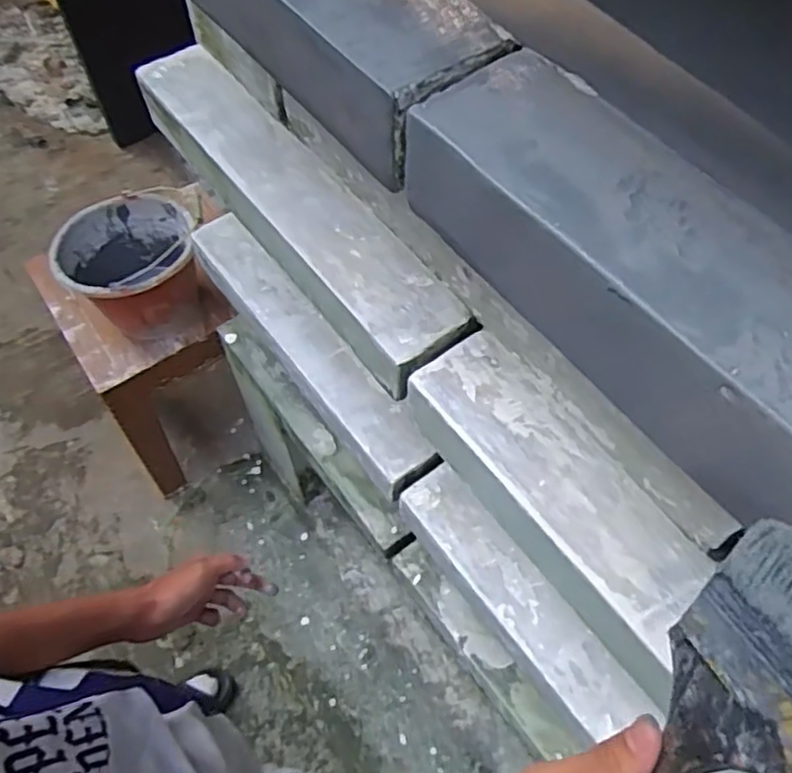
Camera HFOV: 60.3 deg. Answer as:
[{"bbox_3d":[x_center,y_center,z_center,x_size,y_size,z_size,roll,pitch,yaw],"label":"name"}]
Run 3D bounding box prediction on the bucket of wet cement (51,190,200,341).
[{"bbox_3d":[-0.529,-0.235,1.386,0.255,0.187,0.239,0,59,-1],"label":"bucket of wet cement"}]

